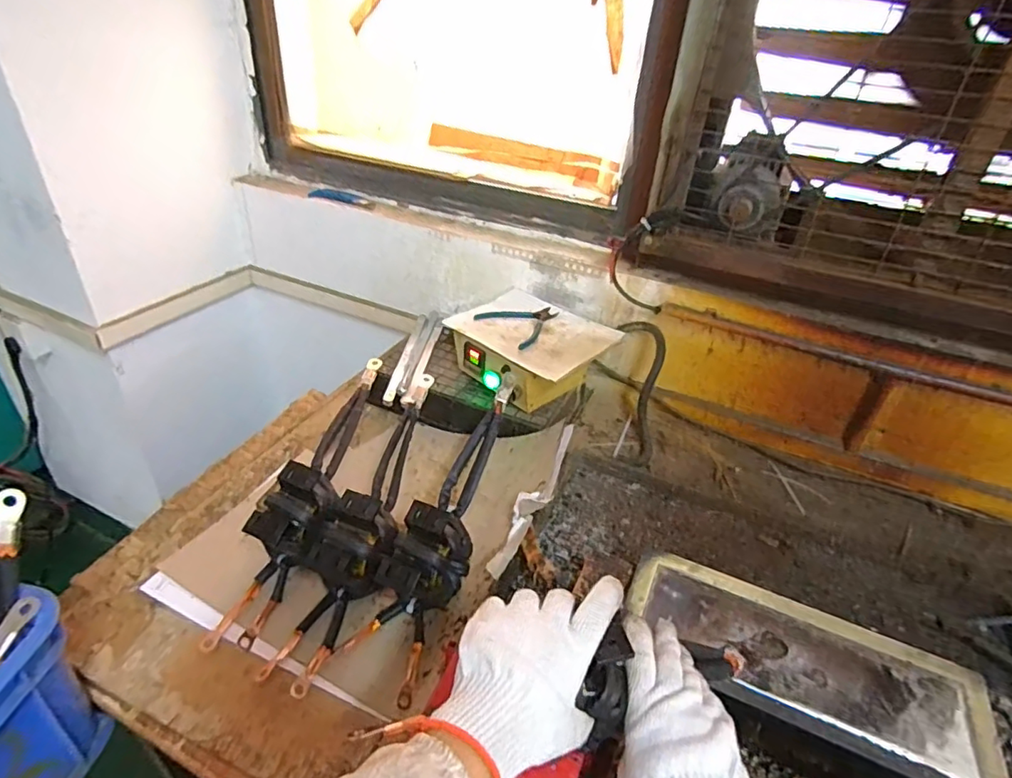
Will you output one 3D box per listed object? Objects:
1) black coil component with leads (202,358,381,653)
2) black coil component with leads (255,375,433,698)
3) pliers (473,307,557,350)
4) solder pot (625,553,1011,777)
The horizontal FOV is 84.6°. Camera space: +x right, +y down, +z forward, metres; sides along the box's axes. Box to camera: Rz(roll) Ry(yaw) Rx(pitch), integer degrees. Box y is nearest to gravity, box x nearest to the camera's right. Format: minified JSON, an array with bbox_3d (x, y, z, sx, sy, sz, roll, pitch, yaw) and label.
[{"bbox_3d":[-0.252,0.115,0.743,0.081,0.094,0.434,12,55,11],"label":"black coil component with leads"},{"bbox_3d":[-0.170,0.152,0.721,0.091,0.082,0.438,12,54,10],"label":"black coil component with leads"},{"bbox_3d":[0.031,-0.120,0.986,0.130,0.012,0.135,-22,43,-34],"label":"pliers"},{"bbox_3d":[0.289,0.295,0.571,0.341,0.071,0.158,17,36,18],"label":"solder pot"}]

